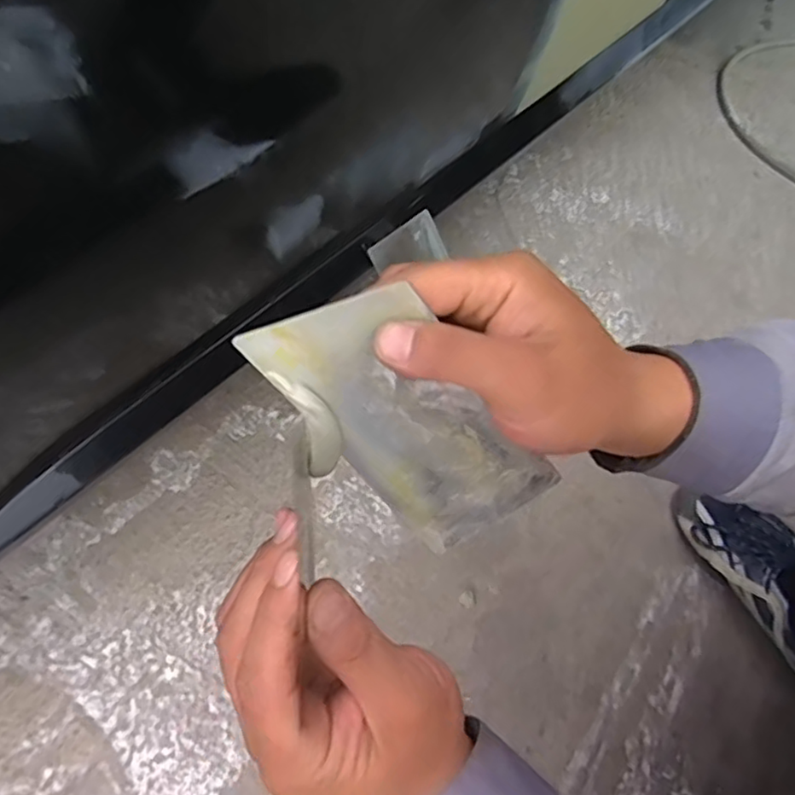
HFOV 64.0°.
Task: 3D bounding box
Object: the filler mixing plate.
[{"bbox_3d":[0.005,0.010,0.283,0.068,0.141,0.004,-36,22,13],"label":"filler mixing plate"}]

